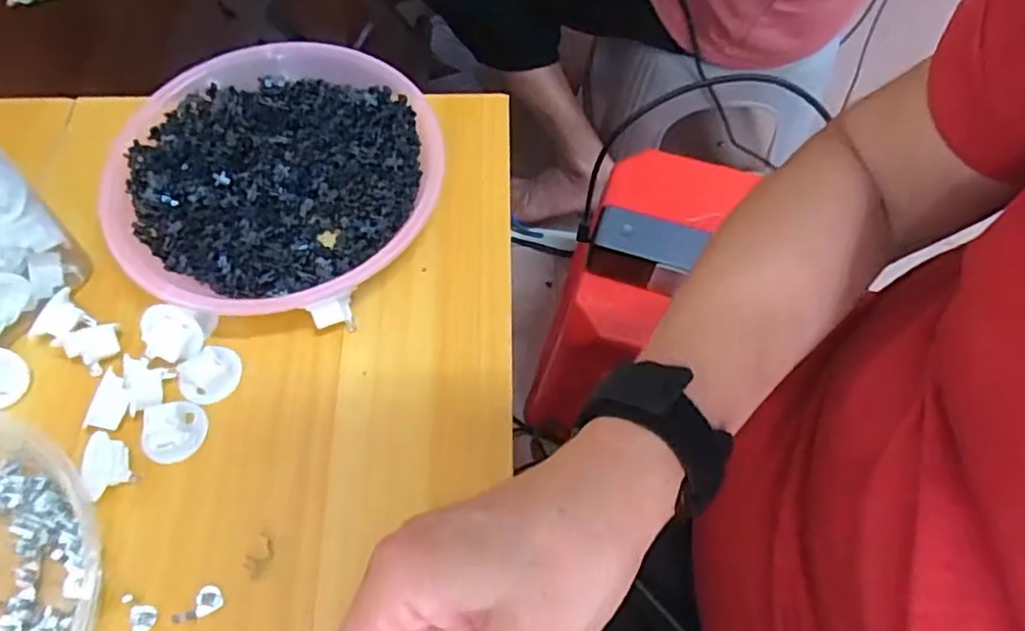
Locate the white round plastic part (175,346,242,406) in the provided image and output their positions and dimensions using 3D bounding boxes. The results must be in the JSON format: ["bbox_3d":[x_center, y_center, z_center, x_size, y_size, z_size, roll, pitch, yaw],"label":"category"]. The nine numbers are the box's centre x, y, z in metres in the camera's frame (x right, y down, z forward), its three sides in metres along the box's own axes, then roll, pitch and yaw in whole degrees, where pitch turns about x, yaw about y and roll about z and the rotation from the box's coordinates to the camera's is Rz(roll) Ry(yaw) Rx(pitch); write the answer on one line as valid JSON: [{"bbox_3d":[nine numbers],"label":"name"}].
[{"bbox_3d":[-0.164,0.032,0.347,0.032,0.009,0.027,-35,70,-16],"label":"white round plastic part"}]

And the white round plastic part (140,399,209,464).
[{"bbox_3d":[-0.176,0.059,0.334,0.029,0.007,0.032,4,64,1],"label":"white round plastic part"}]

